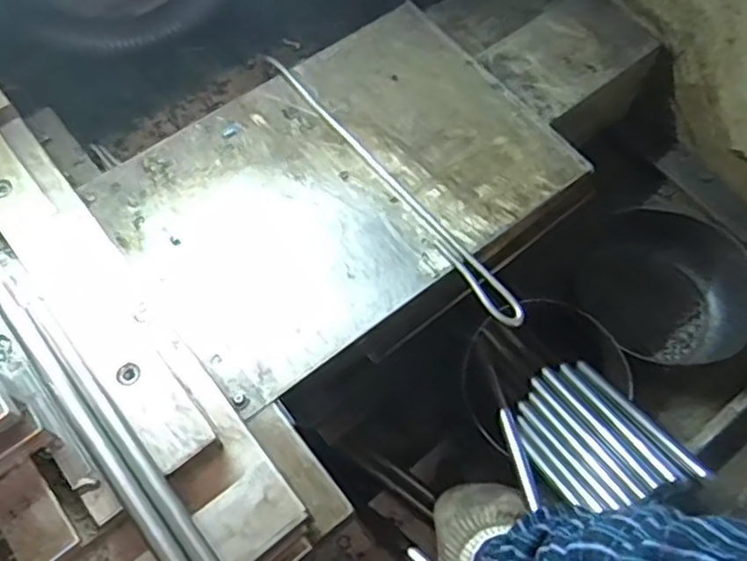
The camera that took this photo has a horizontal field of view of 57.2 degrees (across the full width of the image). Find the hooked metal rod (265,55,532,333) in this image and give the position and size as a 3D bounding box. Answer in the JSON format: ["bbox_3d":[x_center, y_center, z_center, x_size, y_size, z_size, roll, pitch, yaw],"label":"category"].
[{"bbox_3d":[0.015,-0.096,0.653,0.024,0.016,0.363,-35,71,-14],"label":"hooked metal rod"}]

